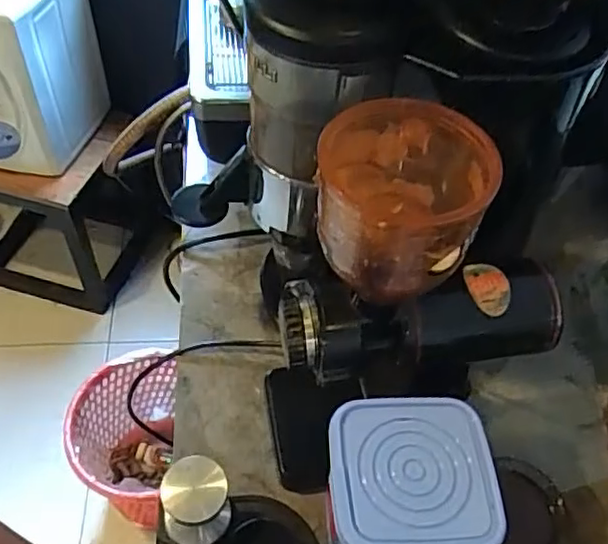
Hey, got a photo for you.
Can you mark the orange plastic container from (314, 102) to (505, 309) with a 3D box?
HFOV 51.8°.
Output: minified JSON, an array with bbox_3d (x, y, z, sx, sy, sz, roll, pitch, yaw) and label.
[{"bbox_3d":[0.057,-0.041,0.392,0.095,0.100,0.098,6,50,0],"label":"orange plastic container"}]

